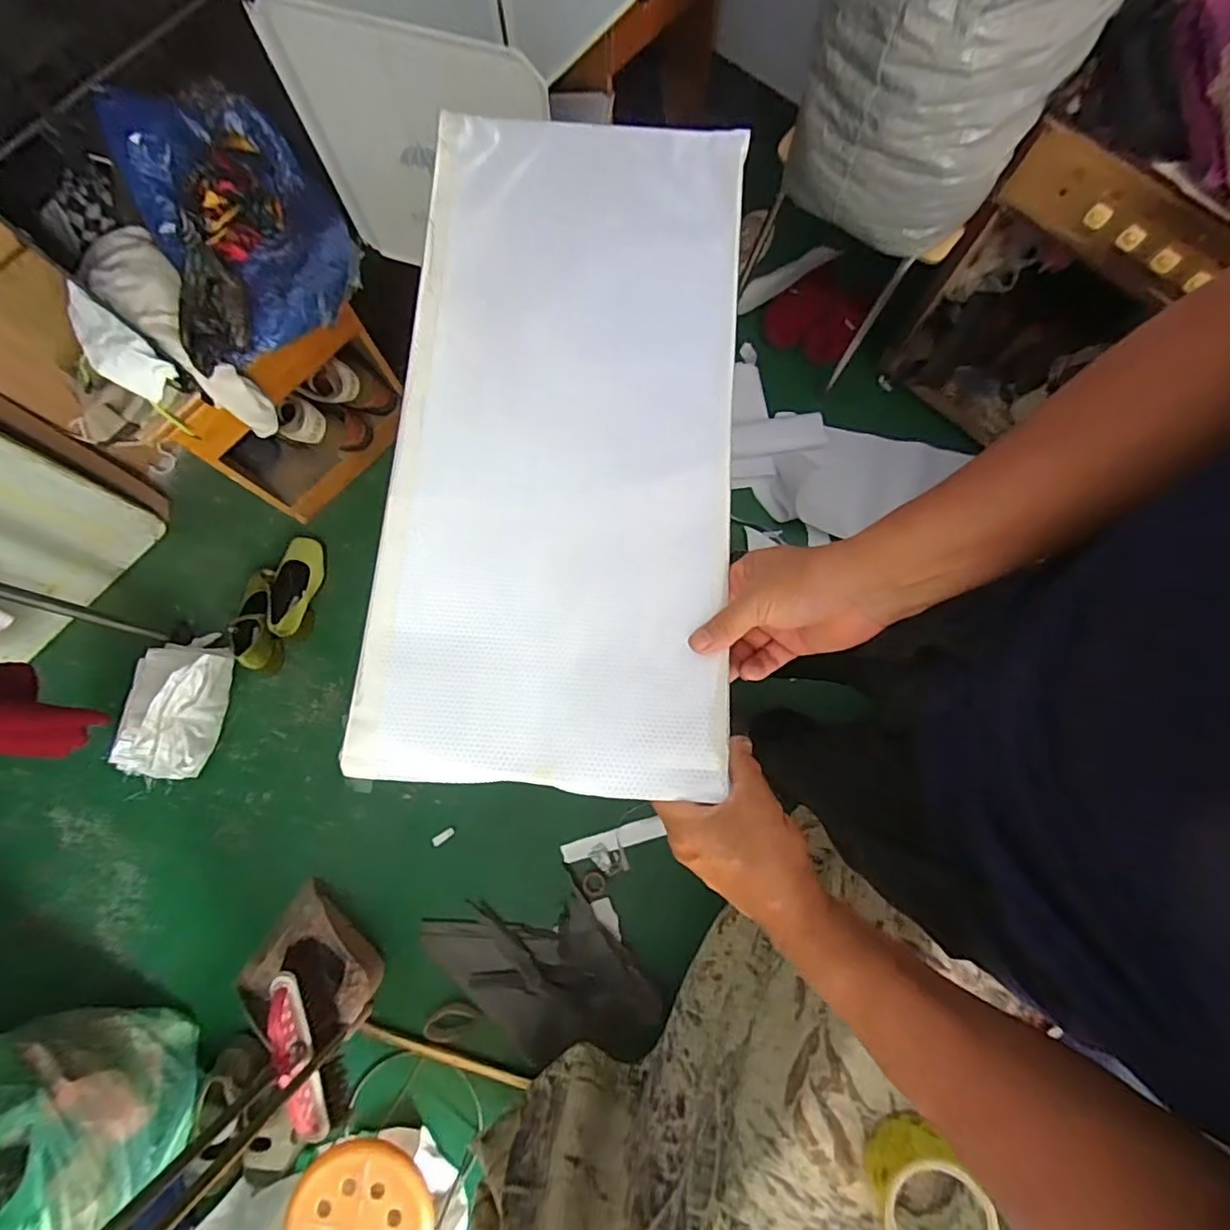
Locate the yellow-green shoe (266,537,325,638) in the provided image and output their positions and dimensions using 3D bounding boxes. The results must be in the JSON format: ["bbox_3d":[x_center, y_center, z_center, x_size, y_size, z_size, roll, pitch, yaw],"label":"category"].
[{"bbox_3d":[-0.736,-0.066,1.342,0.091,0.071,0.239,5,79,2],"label":"yellow-green shoe"}]

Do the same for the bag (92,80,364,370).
[{"bbox_3d":[-0.569,-0.598,0.872,0.267,0.151,0.368,-37,80,-6],"label":"bag"}]

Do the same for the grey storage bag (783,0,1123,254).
[{"bbox_3d":[0.543,-0.939,0.874,0.370,0.398,0.499,30,81,7],"label":"grey storage bag"}]

